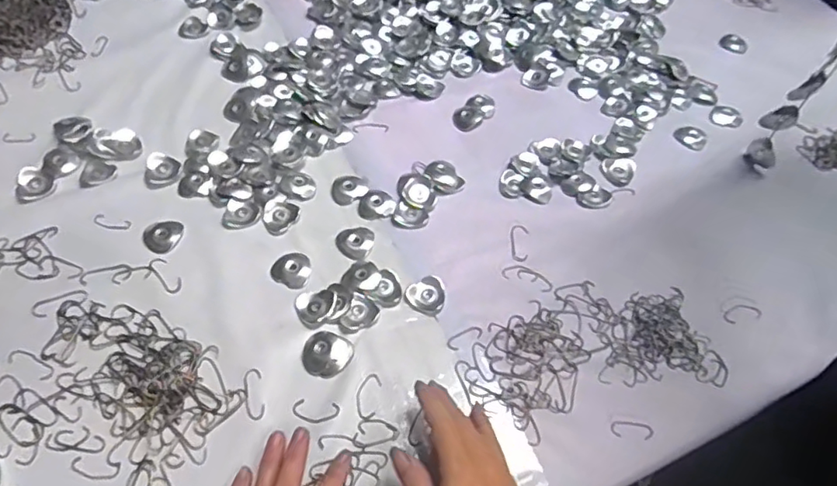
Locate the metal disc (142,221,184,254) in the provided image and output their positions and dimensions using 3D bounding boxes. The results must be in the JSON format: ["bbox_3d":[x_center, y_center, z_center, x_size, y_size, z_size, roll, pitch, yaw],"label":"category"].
[{"bbox_3d":[-0.247,-0.008,0.556,0.035,0.004,0.036,2,57,-3],"label":"metal disc"}]

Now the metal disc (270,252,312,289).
[{"bbox_3d":[-0.118,0.024,0.543,0.036,0.004,0.035,2,57,-3],"label":"metal disc"}]

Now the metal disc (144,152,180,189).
[{"bbox_3d":[-0.267,-0.075,0.595,0.034,0.009,0.038,15,57,5],"label":"metal disc"}]

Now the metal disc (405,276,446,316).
[{"bbox_3d":[0.008,0.047,0.531,0.035,0.005,0.039,20,58,9],"label":"metal disc"}]

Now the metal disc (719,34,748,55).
[{"bbox_3d":[0.433,-0.274,0.790,0.036,0.004,0.038,23,58,11],"label":"metal disc"}]

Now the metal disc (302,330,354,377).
[{"bbox_3d":[-0.079,0.095,0.494,0.040,0.004,0.040,2,57,-3],"label":"metal disc"}]

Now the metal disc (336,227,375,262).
[{"bbox_3d":[-0.062,-0.002,0.565,0.036,0.004,0.038,18,58,8],"label":"metal disc"}]

